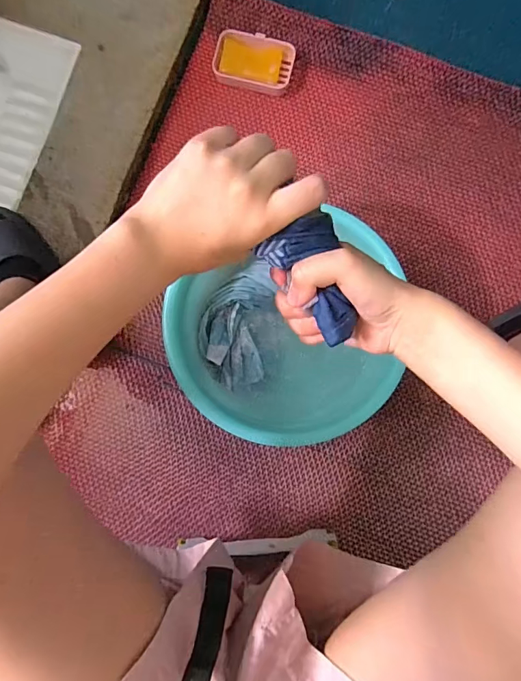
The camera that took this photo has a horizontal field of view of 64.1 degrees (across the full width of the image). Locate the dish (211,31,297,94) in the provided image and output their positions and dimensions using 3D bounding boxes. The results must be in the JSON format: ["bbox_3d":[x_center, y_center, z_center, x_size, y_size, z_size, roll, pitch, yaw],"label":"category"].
[{"bbox_3d":[-0.011,-0.468,0.704,0.131,0.030,0.079,11,111,0],"label":"dish"}]

